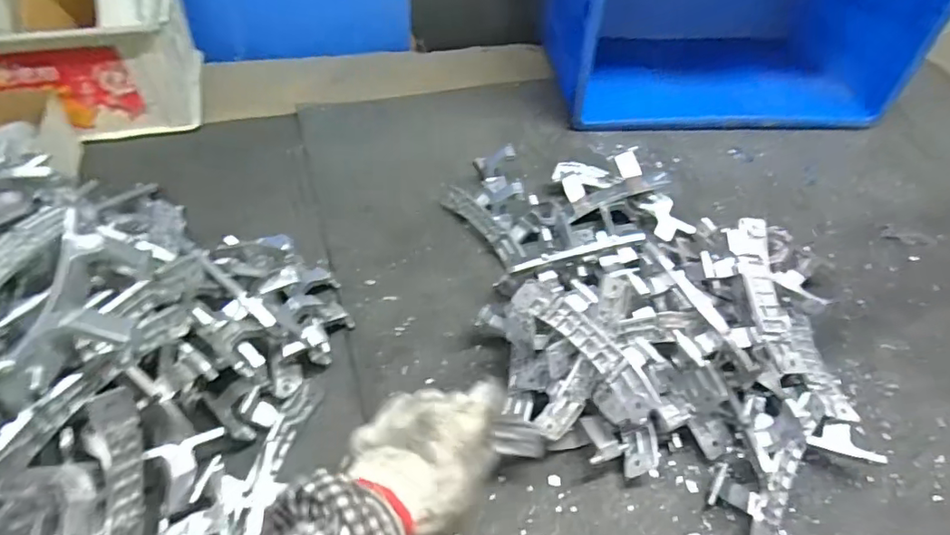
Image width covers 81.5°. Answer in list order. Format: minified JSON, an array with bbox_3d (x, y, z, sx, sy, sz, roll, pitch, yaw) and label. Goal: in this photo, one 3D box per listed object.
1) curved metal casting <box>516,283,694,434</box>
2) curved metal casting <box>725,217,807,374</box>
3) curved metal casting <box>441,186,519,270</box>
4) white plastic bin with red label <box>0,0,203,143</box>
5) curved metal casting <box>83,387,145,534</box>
[{"bbox_3d":[0.101,0.074,0.501,0.039,0.047,0.163,-31,60,-26],"label":"curved metal casting"},{"bbox_3d":[0.277,0.021,0.529,0.037,0.025,0.155,-1,63,-6],"label":"curved metal casting"},{"bbox_3d":[0.009,-0.052,0.685,0.023,0.028,0.137,-29,59,-25],"label":"curved metal casting"},{"bbox_3d":[-0.556,-0.320,0.765,0.283,0.172,0.239,-13,53,-15],"label":"white plastic bin with red label"},{"bbox_3d":[-0.266,0.164,0.409,0.024,0.152,0.033,4,10,-2],"label":"curved metal casting"}]

